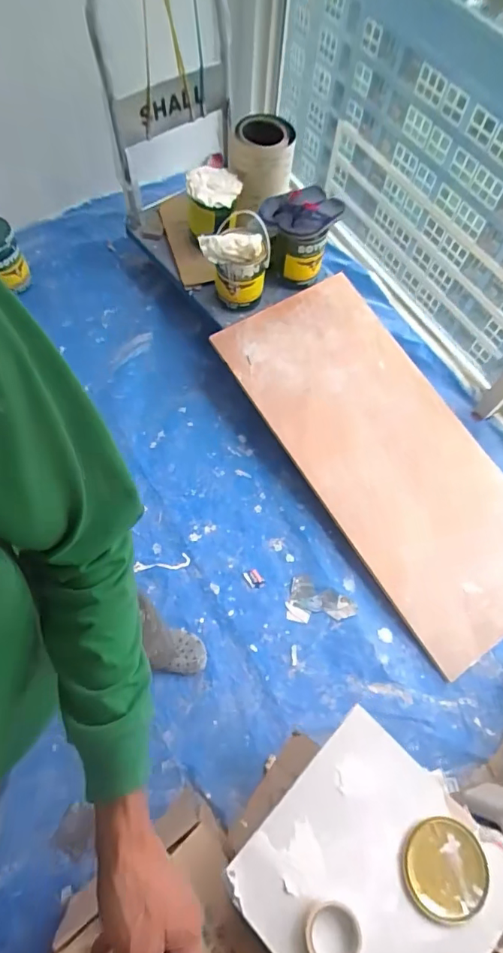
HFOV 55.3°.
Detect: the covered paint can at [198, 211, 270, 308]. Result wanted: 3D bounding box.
[{"bbox_3d":[-0.046,-0.707,1.554,0.211,0.255,0.204,4,66,-2],"label":"covered paint can"}]

